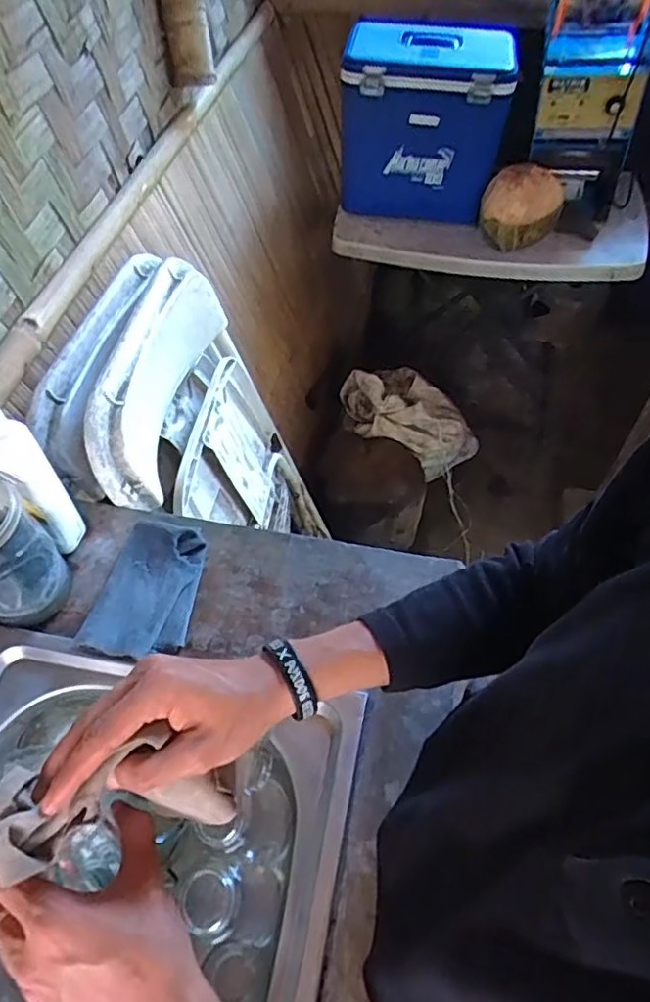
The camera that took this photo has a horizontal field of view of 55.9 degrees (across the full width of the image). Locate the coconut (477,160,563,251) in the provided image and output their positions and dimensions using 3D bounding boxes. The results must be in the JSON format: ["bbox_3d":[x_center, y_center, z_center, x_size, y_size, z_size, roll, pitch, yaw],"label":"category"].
[{"bbox_3d":[0.438,-0.658,1.359,0.163,0.153,0.142,15,57,12],"label":"coconut"}]

